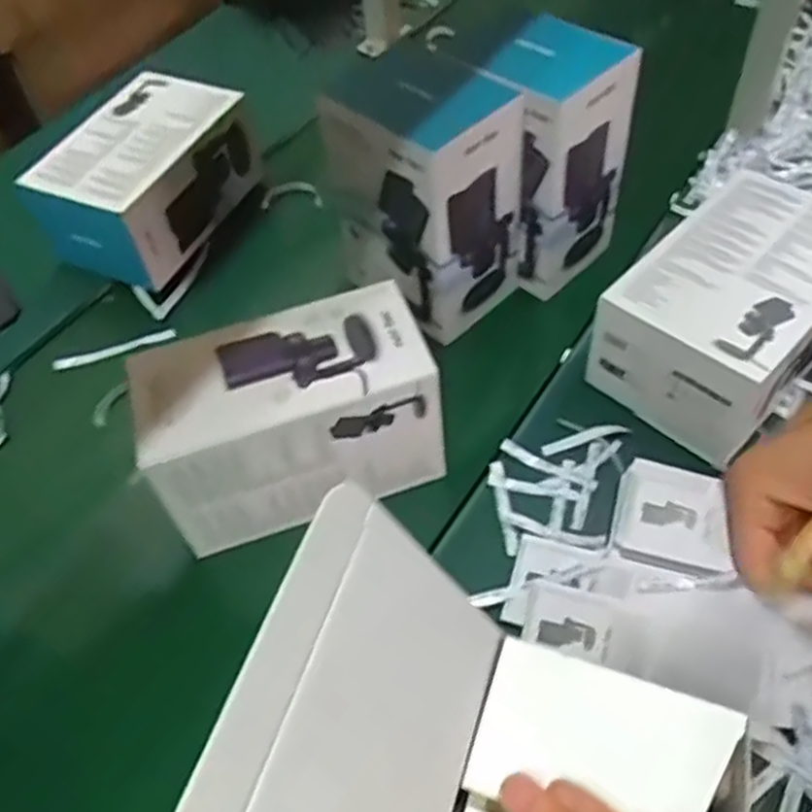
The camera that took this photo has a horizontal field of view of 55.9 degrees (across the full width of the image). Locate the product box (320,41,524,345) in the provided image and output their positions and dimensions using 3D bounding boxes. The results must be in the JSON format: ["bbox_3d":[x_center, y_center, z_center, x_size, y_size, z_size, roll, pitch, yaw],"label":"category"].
[{"bbox_3d":[0.023,-0.194,0.751,0.124,0.232,0.143,-37,59,-21],"label":"product box"}]

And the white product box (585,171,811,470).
[{"bbox_3d":[0.303,-0.089,0.705,0.153,0.120,0.228,37,64,27],"label":"white product box"}]

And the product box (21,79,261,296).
[{"bbox_3d":[-0.295,-0.265,0.888,0.150,0.117,0.227,20,57,18],"label":"product box"}]

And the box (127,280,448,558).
[{"bbox_3d":[-0.094,0.011,0.643,0.228,0.137,0.130,-19,54,-10],"label":"box"}]

